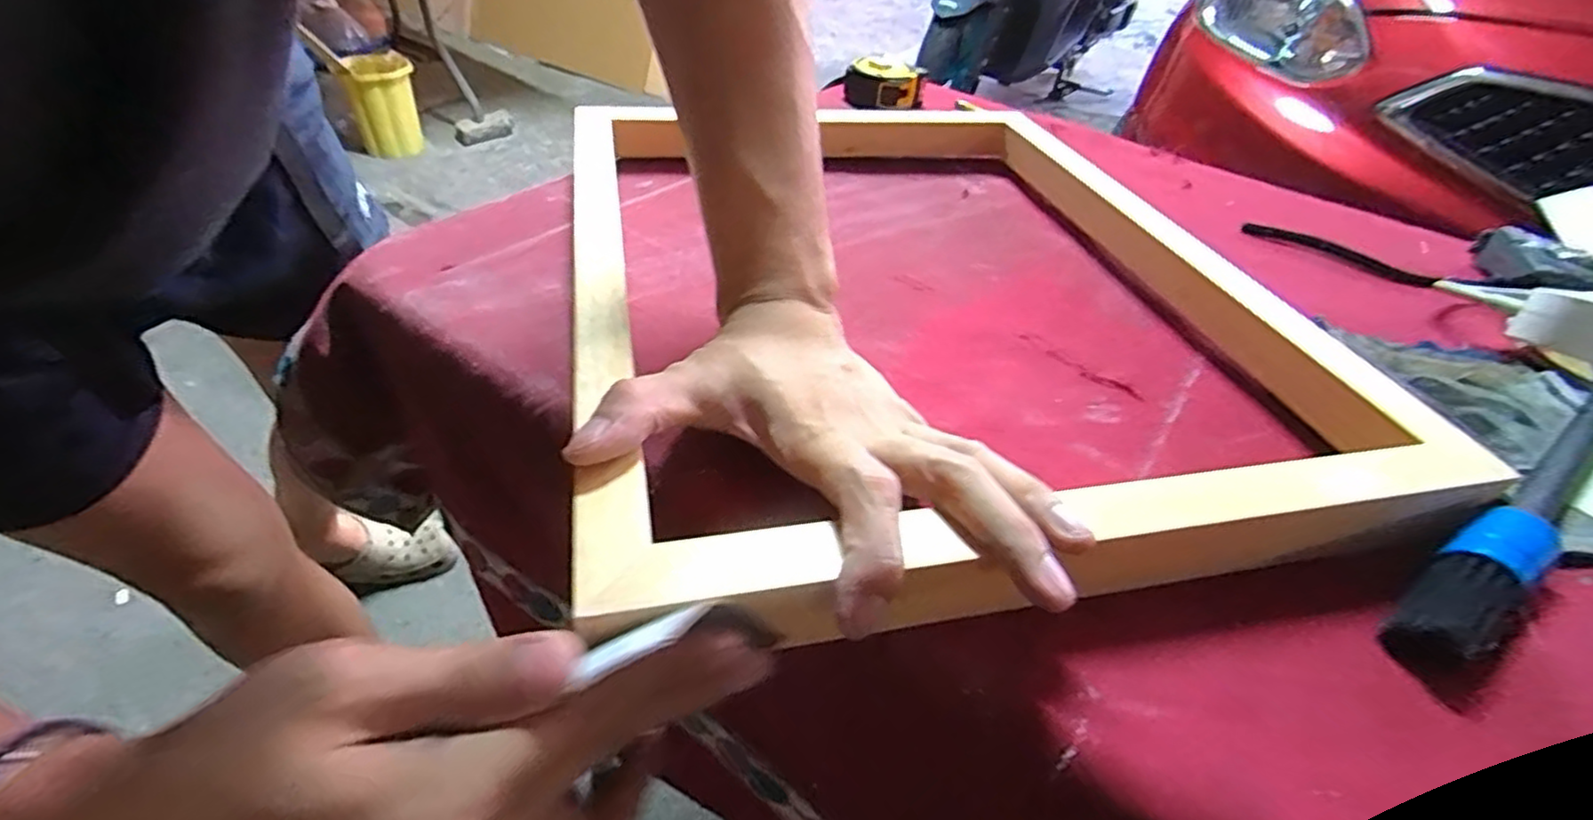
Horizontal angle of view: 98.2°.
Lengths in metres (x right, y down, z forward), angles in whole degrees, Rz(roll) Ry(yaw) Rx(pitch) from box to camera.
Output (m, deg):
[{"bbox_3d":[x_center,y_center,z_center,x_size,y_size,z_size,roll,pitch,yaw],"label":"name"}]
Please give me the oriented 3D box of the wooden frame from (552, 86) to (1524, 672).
[{"bbox_3d":[0.055,-0.097,0.414,0.357,0.059,0.487,-4,37,-14],"label":"wooden frame"}]

